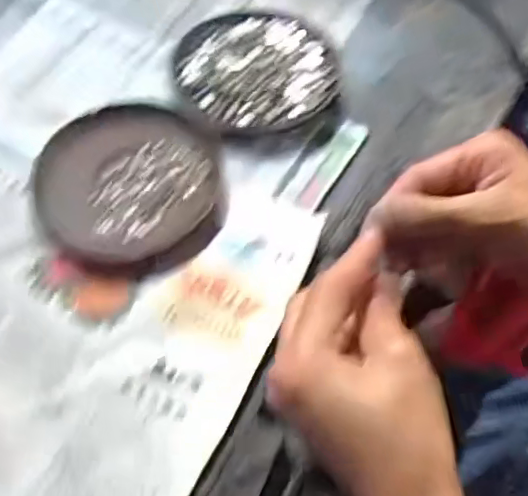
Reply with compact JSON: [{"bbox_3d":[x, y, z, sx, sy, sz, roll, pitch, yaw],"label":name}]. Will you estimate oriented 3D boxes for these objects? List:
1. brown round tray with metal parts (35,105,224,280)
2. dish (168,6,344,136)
[{"bbox_3d":[-0.081,-0.038,0.367,0.106,0.012,0.109,0,60,-1],"label":"brown round tray with metal parts"},{"bbox_3d":[-0.004,-0.121,0.417,0.105,0.016,0.104,-1,58,2],"label":"dish"}]

